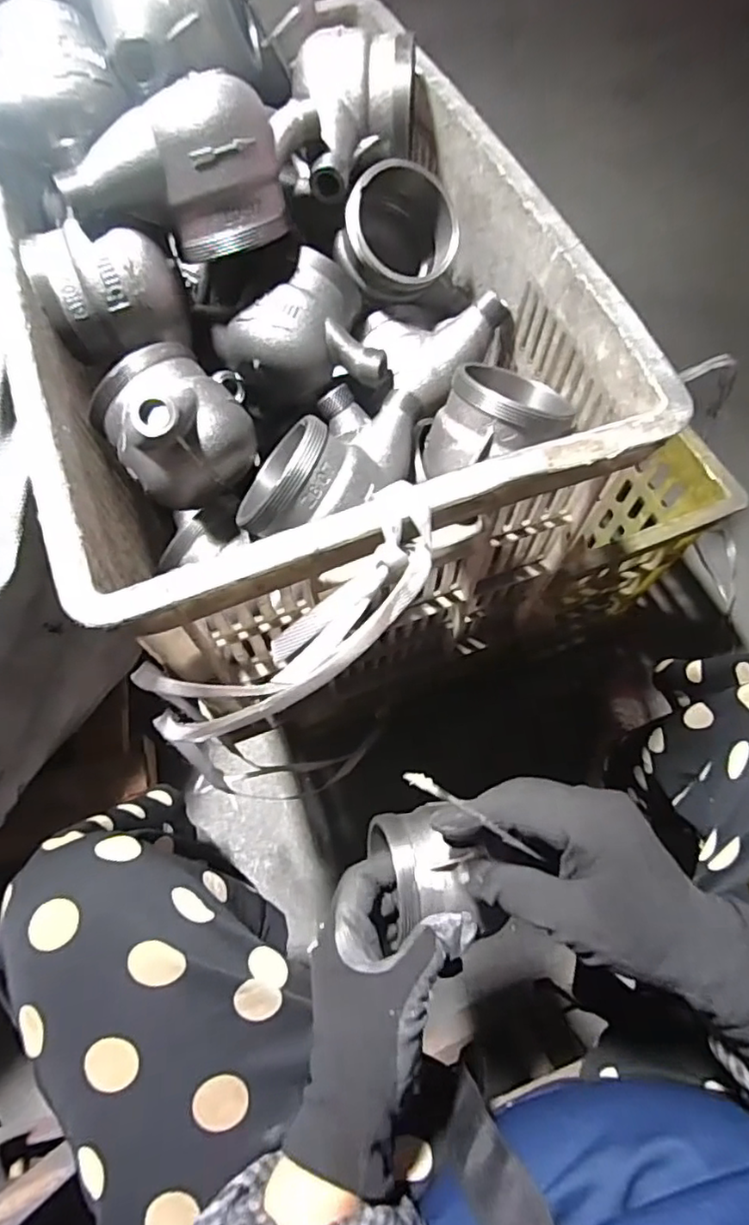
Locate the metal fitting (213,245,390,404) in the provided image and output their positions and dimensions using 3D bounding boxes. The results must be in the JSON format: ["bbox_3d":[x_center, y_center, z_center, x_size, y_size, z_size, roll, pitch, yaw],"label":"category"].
[{"bbox_3d":[-0.046,-0.187,0.416,0.099,0.065,0.087,-31,70,-13],"label":"metal fitting"}]

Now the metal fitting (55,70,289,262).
[{"bbox_3d":[-0.117,-0.259,0.354,0.123,0.066,0.061,-11,67,-6],"label":"metal fitting"}]

